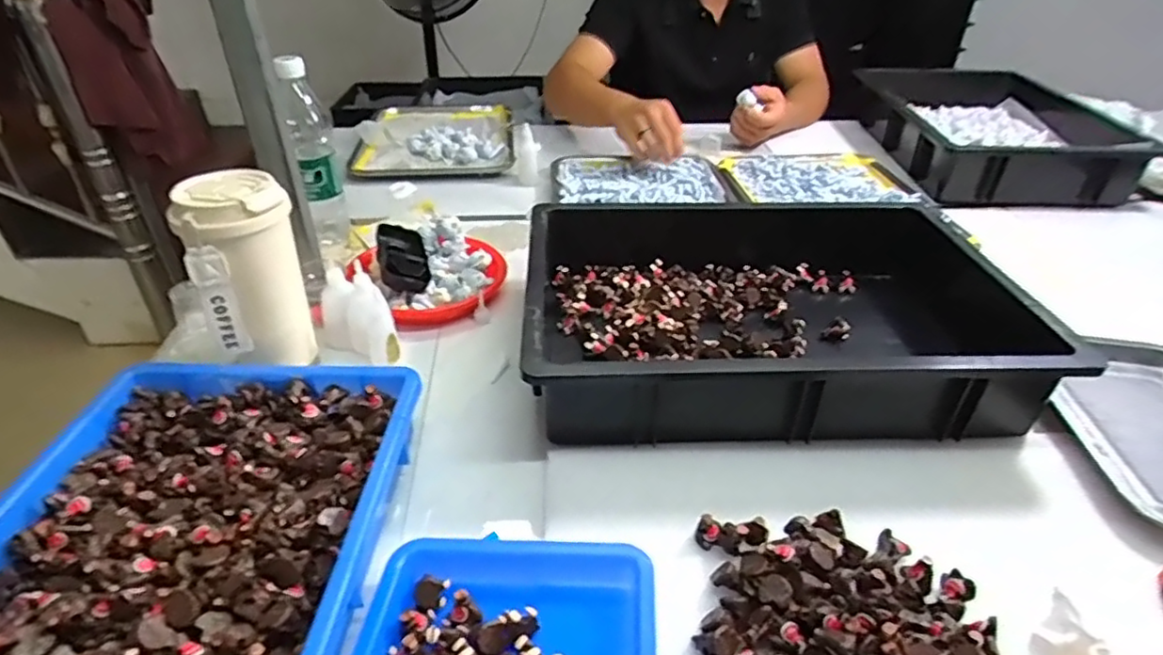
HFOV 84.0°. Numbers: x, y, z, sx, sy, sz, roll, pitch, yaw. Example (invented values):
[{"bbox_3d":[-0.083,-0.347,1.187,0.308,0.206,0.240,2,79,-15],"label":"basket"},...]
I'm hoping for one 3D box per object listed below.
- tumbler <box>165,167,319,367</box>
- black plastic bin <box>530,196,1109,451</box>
[{"bbox_3d":[-0.287,-0.045,0.569,0.082,0.163,0.084,-17,38,-22],"label":"tumbler"},{"bbox_3d":[0.179,-0.026,0.672,0.456,0.111,0.376,-2,35,-2],"label":"black plastic bin"}]

